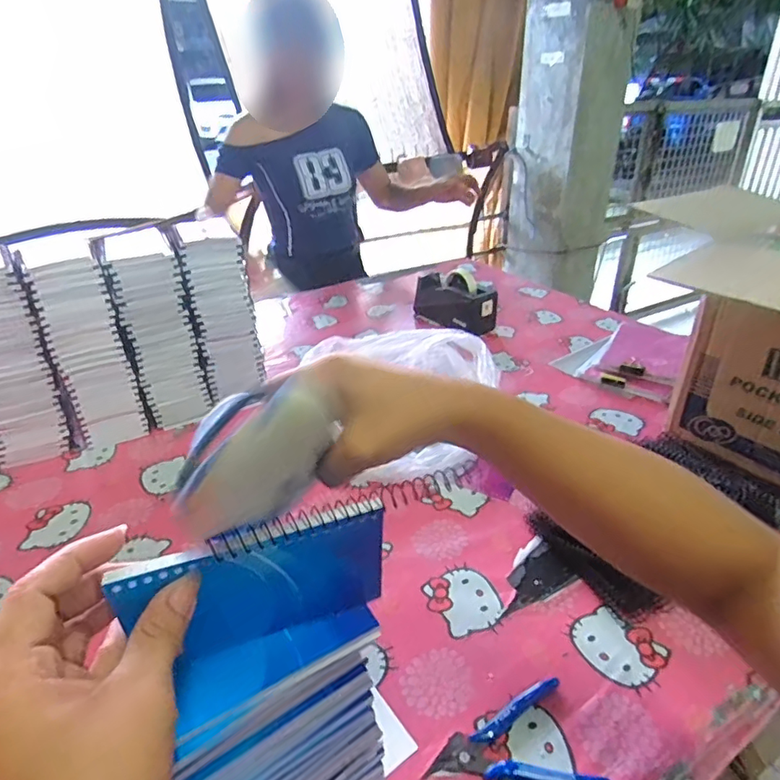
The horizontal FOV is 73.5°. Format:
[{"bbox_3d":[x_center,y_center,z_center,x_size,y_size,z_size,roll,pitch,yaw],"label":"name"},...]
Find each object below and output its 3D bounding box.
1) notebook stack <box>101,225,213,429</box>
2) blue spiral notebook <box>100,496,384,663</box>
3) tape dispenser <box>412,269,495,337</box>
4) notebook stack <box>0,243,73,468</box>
[{"bbox_3d":[-0.365,-0.091,0.830,0.094,0.287,0.114,-16,33,-24],"label":"notebook stack"},{"bbox_3d":[-0.065,0.099,0.269,0.125,0.086,0.017,-13,32,-19],"label":"blue spiral notebook"},{"bbox_3d":[0.136,-0.200,1.176,0.074,0.113,0.214,-26,38,-35],"label":"tape dispenser"},{"bbox_3d":[-0.555,-0.049,0.752,0.096,0.301,0.122,-21,35,-30],"label":"notebook stack"}]

